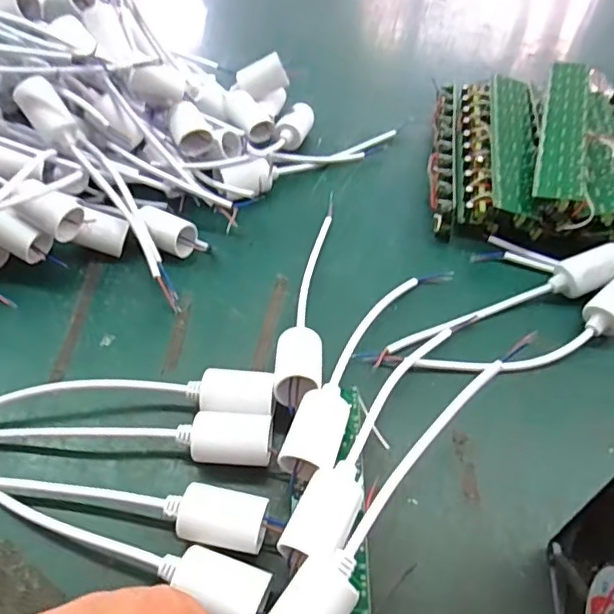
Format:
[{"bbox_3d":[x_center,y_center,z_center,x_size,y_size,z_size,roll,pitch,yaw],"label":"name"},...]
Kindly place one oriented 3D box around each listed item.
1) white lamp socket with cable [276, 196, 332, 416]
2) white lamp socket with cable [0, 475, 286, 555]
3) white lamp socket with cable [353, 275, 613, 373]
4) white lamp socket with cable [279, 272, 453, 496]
[{"bbox_3d":[0.000,-0.017,0.400,0.028,0.032,0.211,4,49,1],"label":"white lamp socket with cable"},{"bbox_3d":[-0.119,0.101,0.301,0.207,0.029,0.026,9,50,6],"label":"white lamp socket with cable"},{"bbox_3d":[0.140,0.018,0.373,0.205,0.034,0.040,-13,51,-13],"label":"white lamp socket with cable"},{"bbox_3d":[0.041,0.030,0.361,0.033,0.034,0.203,24,53,18],"label":"white lamp socket with cable"}]

